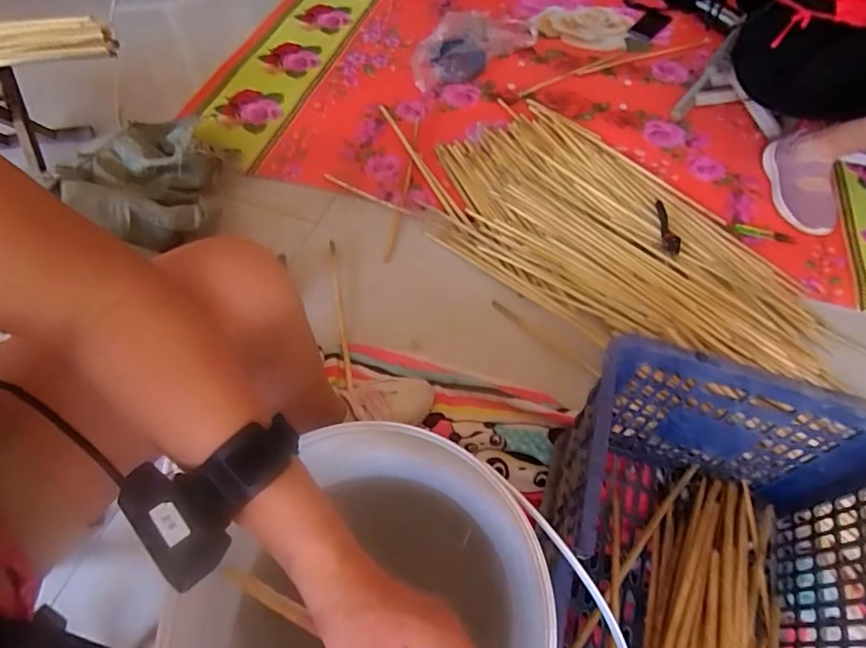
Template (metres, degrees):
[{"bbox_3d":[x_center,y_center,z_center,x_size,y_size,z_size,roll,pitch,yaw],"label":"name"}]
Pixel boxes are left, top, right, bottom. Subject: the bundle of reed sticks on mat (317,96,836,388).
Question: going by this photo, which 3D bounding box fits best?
[{"bbox_3d":[0.302,-0.242,1.054,1.007,0.054,0.510,31,62,17],"label":"bundle of reed sticks on mat"}]

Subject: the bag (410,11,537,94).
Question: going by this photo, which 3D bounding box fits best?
[{"bbox_3d":[0.089,-0.751,1.355,0.350,0.122,0.159,-25,61,-16],"label":"bag"}]

